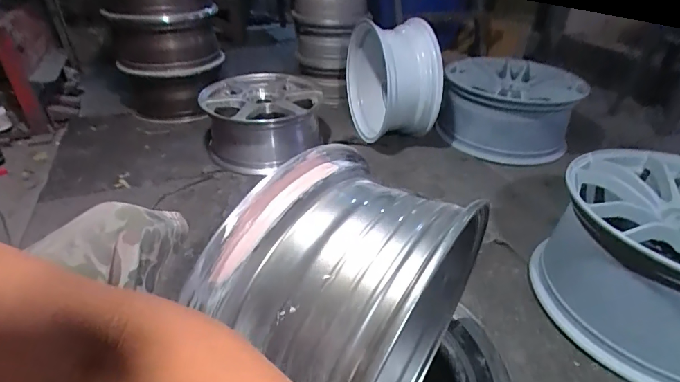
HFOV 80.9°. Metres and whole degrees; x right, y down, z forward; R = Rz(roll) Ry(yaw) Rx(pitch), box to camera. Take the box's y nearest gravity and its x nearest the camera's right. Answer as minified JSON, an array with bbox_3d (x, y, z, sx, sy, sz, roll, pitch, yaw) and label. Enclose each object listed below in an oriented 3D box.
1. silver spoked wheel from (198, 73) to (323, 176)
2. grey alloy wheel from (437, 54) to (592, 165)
[{"bbox_3d":[-0.276,-0.265,1.432,0.417,0.218,0.438,3,34,2],"label":"silver spoked wheel"},{"bbox_3d":[0.704,-0.349,1.686,0.528,0.258,0.548,10,35,14],"label":"grey alloy wheel"}]

